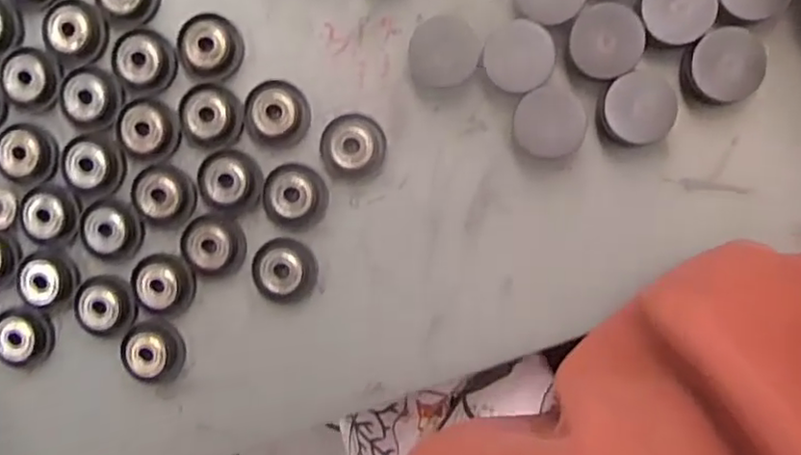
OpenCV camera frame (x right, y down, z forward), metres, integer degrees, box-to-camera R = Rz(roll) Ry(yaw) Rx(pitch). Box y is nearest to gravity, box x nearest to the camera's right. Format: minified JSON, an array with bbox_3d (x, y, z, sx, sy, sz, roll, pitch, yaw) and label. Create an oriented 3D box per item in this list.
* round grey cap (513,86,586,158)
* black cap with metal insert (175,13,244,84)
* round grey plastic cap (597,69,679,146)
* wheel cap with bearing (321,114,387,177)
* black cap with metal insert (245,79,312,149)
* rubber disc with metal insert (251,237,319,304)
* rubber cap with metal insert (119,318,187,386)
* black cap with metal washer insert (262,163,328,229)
[{"bbox_3d":[0.071,-0.050,0.307,0.033,0.011,0.032,0,94,6],"label":"round grey cap"},{"bbox_3d":[-0.095,-0.090,0.320,0.033,0.009,0.031,0,94,6],"label":"black cap with metal insert"},{"bbox_3d":[0.110,-0.055,0.301,0.034,0.012,0.032,0,94,6],"label":"round grey plastic cap"},{"bbox_3d":[-0.024,-0.040,0.318,0.031,0.009,0.029,-2,94,6],"label":"wheel cap with bearing"},{"bbox_3d":[-0.062,-0.056,0.319,0.032,0.008,0.032,0,94,6],"label":"black cap with metal insert"},{"bbox_3d":[-0.059,0.022,0.326,0.031,0.015,0.032,0,94,6],"label":"rubber disc with metal insert"},{"bbox_3d":[-0.130,0.066,0.336,0.032,0.009,0.033,0,94,6],"label":"rubber cap with metal insert"},{"bbox_3d":[-0.054,-0.015,0.321,0.032,0.011,0.032,0,94,6],"label":"black cap with metal washer insert"}]

